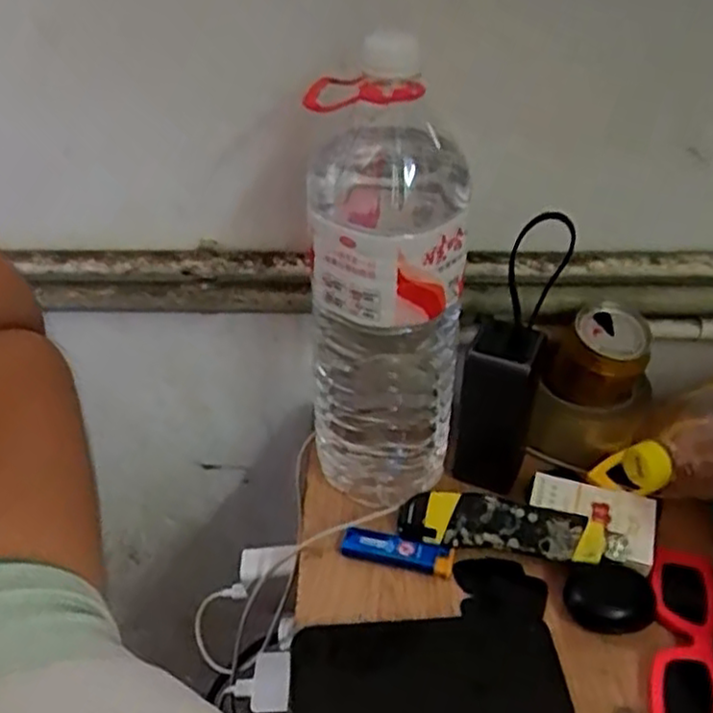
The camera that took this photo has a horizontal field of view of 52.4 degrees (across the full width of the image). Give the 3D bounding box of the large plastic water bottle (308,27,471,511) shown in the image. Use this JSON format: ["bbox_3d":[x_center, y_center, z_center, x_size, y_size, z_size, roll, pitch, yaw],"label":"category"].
[{"bbox_3d":[0.018,-0.031,0.498,0.104,0.317,0.094,2,37,4],"label":"large plastic water bottle"}]

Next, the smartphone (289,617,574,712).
[{"bbox_3d":[0.043,0.199,0.447,0.163,0.015,0.081,-2,37,-2],"label":"smartphone"}]

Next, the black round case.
[{"bbox_3d":[0.171,0.160,0.488,0.057,0.019,0.045,7,37,10],"label":"black round case"}]

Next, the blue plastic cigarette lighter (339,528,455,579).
[{"bbox_3d":[0.029,0.140,0.519,0.080,0.011,0.023,8,38,11],"label":"blue plastic cigarette lighter"}]

